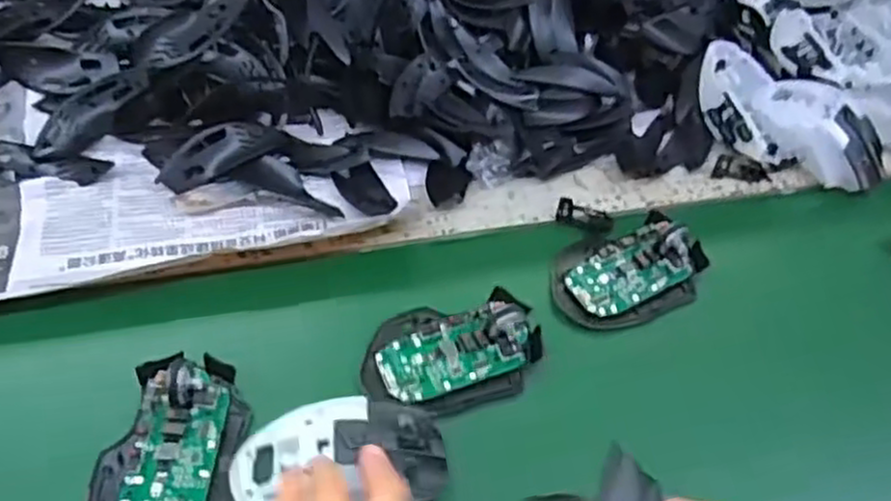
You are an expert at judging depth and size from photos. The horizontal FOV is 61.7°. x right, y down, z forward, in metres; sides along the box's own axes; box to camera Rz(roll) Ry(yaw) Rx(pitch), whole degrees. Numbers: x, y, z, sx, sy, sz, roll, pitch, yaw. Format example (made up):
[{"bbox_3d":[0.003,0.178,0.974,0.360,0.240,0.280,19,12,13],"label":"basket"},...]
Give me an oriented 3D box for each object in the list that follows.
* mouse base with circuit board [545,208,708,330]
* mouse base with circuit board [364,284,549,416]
[{"bbox_3d":[0.130,0.013,0.519,0.111,0.022,0.069,-20,57,-19],"label":"mouse base with circuit board"},{"bbox_3d":[0.005,0.065,0.474,0.113,0.034,0.072,-7,54,-10],"label":"mouse base with circuit board"}]

